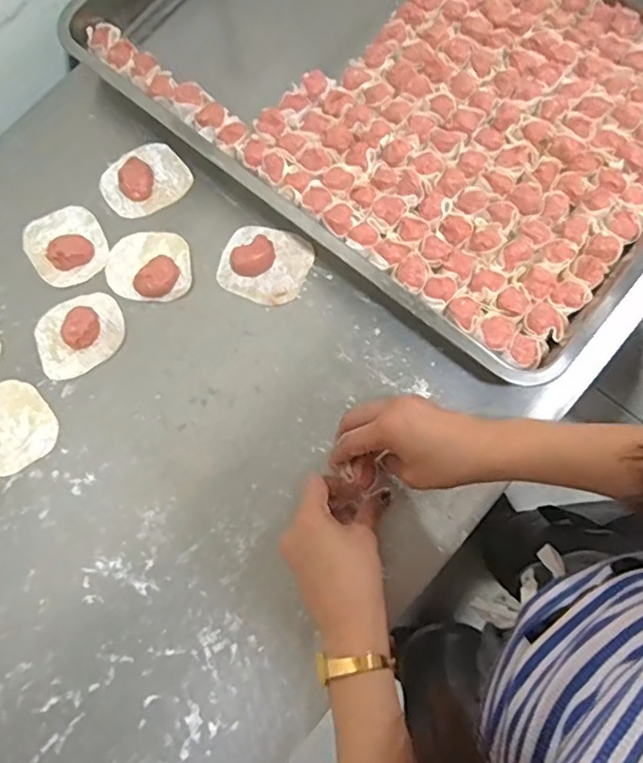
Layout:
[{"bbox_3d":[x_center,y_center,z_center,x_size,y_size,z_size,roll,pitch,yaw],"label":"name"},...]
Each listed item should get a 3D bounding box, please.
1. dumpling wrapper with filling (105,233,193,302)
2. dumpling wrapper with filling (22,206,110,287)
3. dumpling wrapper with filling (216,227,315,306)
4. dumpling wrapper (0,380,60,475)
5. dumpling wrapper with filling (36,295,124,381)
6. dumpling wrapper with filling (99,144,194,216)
[{"bbox_3d":[-0.166,-0.112,0.561,0.082,0.013,0.068,2,76,2],"label":"dumpling wrapper with filling"},{"bbox_3d":[-0.249,-0.136,0.567,0.073,0.022,0.083,-33,77,-6],"label":"dumpling wrapper with filling"},{"bbox_3d":[-0.055,-0.114,0.554,0.082,0.019,0.072,21,77,7],"label":"dumpling wrapper with filling"},{"bbox_3d":[-0.284,0.040,0.533,0.076,0.004,0.082,-35,77,-7],"label":"dumpling wrapper"},{"bbox_3d":[-0.226,-0.047,0.543,0.083,0.021,0.071,-30,77,-6],"label":"dumpling wrapper with filling"},{"bbox_3d":[-0.177,-0.201,0.588,0.082,0.013,0.069,-39,78,-8],"label":"dumpling wrapper with filling"}]

